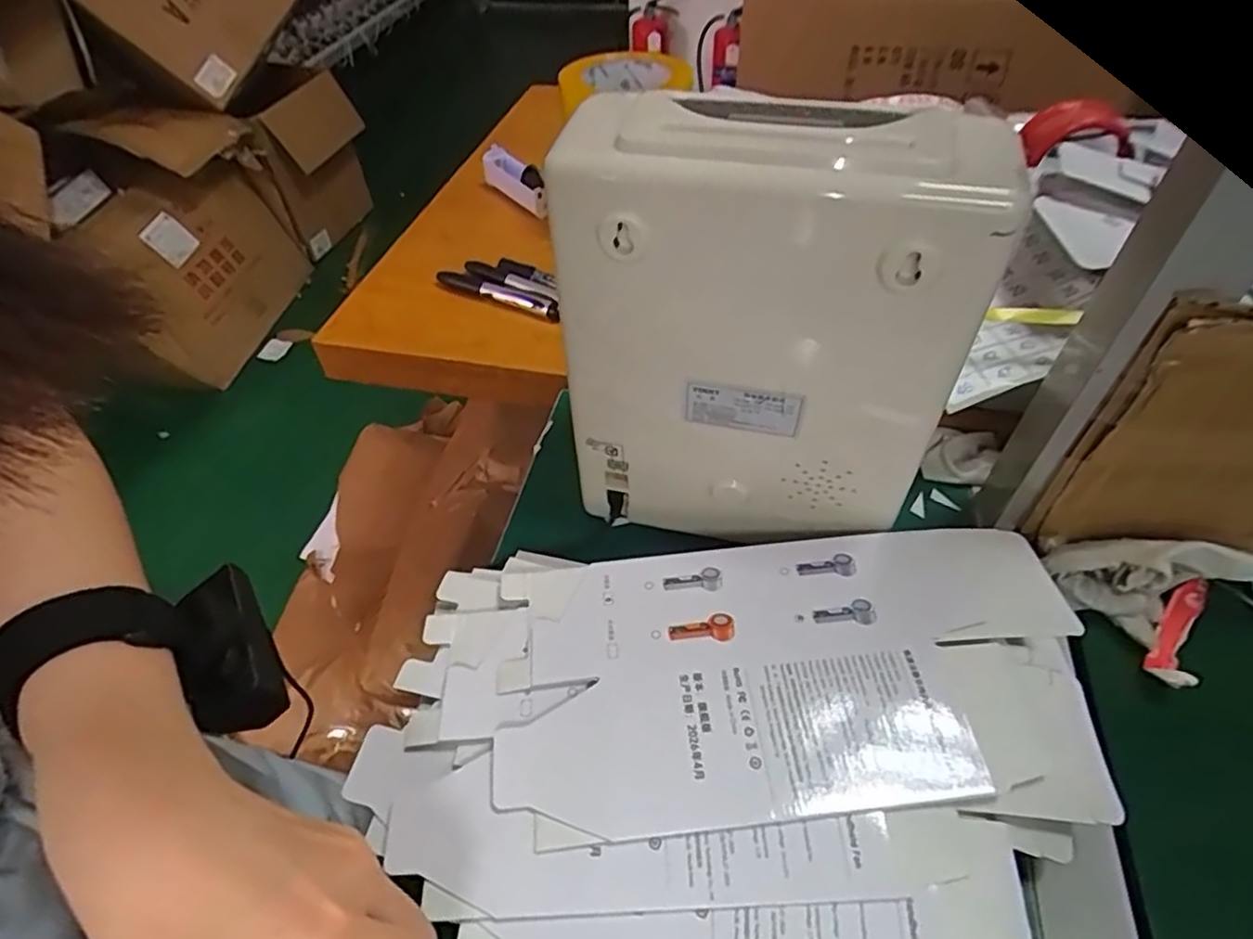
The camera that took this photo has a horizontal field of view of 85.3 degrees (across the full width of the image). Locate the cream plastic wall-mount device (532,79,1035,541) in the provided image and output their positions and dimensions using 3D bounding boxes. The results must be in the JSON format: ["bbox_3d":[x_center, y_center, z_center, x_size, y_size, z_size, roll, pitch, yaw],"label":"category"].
[{"bbox_3d":[0.065,-0.066,0.354,0.182,0.226,0.081,10,50,11],"label":"cream plastic wall-mount device"}]

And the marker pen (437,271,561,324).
[{"bbox_3d":[-0.114,-0.157,0.600,0.135,0.014,0.014,25,54,22],"label":"marker pen"}]

